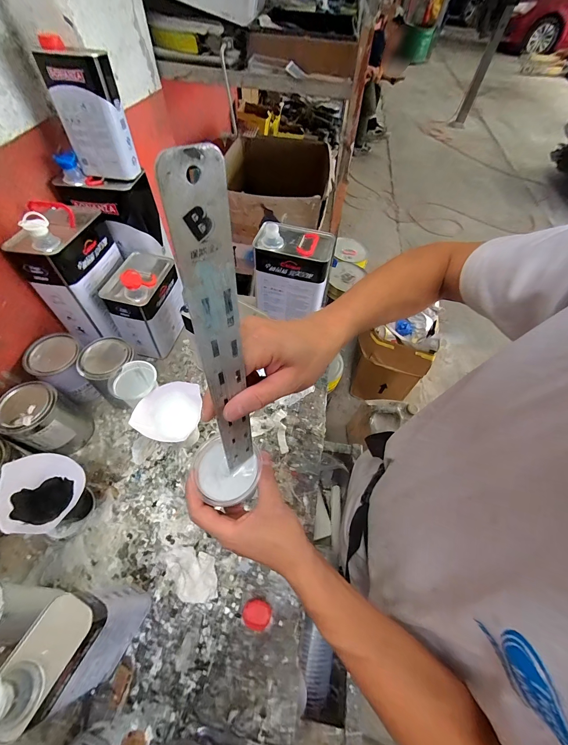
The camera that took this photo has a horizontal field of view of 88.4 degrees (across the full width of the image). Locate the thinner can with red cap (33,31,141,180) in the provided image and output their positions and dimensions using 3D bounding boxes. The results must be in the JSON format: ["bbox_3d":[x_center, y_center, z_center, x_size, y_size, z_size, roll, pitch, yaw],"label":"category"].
[{"bbox_3d":[-0.362,-0.486,0.558,0.106,0.178,0.070,15,57,7],"label":"thinner can with red cap"}]

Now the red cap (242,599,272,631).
[{"bbox_3d":[-0.044,0.394,0.476,0.045,0.025,0.039,9,56,2],"label":"red cap"}]

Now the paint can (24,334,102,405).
[{"bbox_3d":[-0.479,-0.006,0.644,0.094,0.128,0.103,2,56,-2],"label":"paint can"}]

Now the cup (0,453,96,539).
[{"bbox_3d":[-0.397,0.215,0.505,0.099,0.136,0.118,16,57,7],"label":"cup"}]

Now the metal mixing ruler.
[{"bbox_3d":[-0.043,-0.001,0.216,0.033,0.265,0.004,-31,56,-28],"label":"metal mixing ruler"}]

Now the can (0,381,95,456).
[{"bbox_3d":[-0.472,0.096,0.587,0.100,0.141,0.105,2,56,-2],"label":"can"}]

